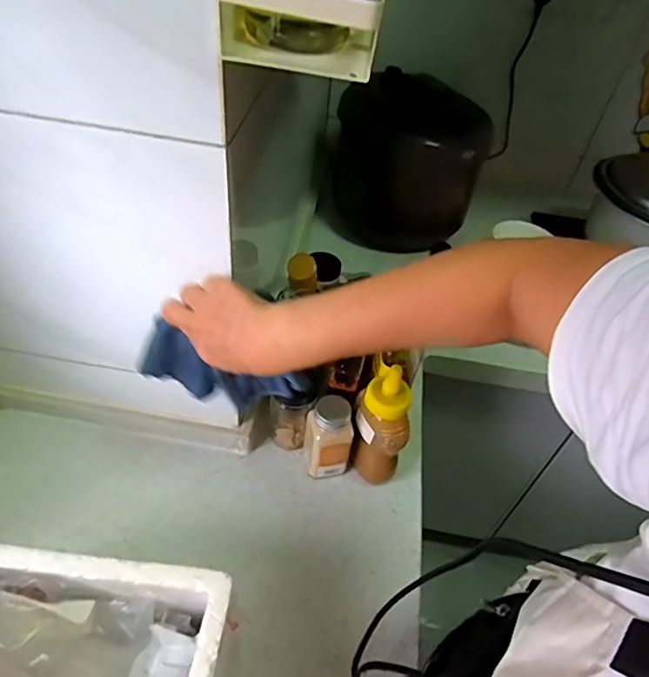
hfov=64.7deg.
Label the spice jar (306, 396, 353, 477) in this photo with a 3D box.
[{"bbox_3d":[0.004,0.121,0.637,0.056,0.121,0.059,0,45,-5],"label":"spice jar"}]

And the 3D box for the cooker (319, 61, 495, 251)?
[{"bbox_3d":[0.152,-0.339,0.983,0.288,0.257,0.219,25,48,19],"label":"cooker"}]

